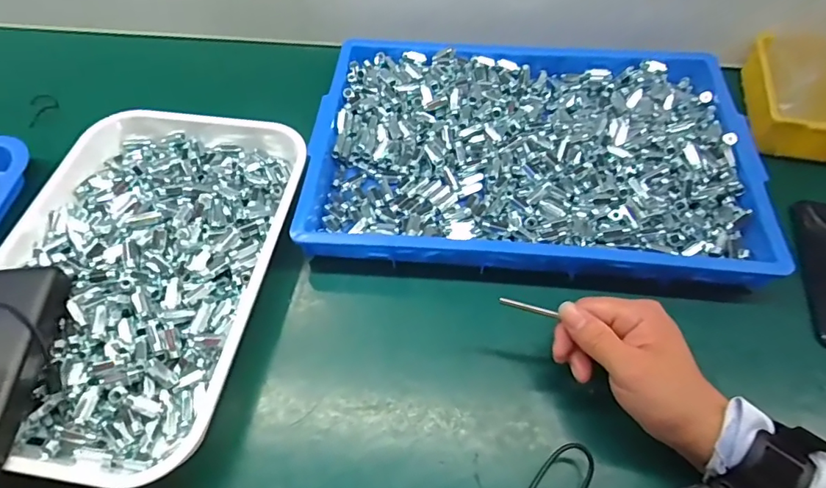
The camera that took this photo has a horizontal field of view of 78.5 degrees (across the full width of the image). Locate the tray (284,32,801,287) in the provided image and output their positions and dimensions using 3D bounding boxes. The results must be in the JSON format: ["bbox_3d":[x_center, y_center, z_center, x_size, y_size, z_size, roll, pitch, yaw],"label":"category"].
[{"bbox_3d":[0.116,-0.102,0.516,0.425,0.036,0.294,4,58,4],"label":"tray"}]

